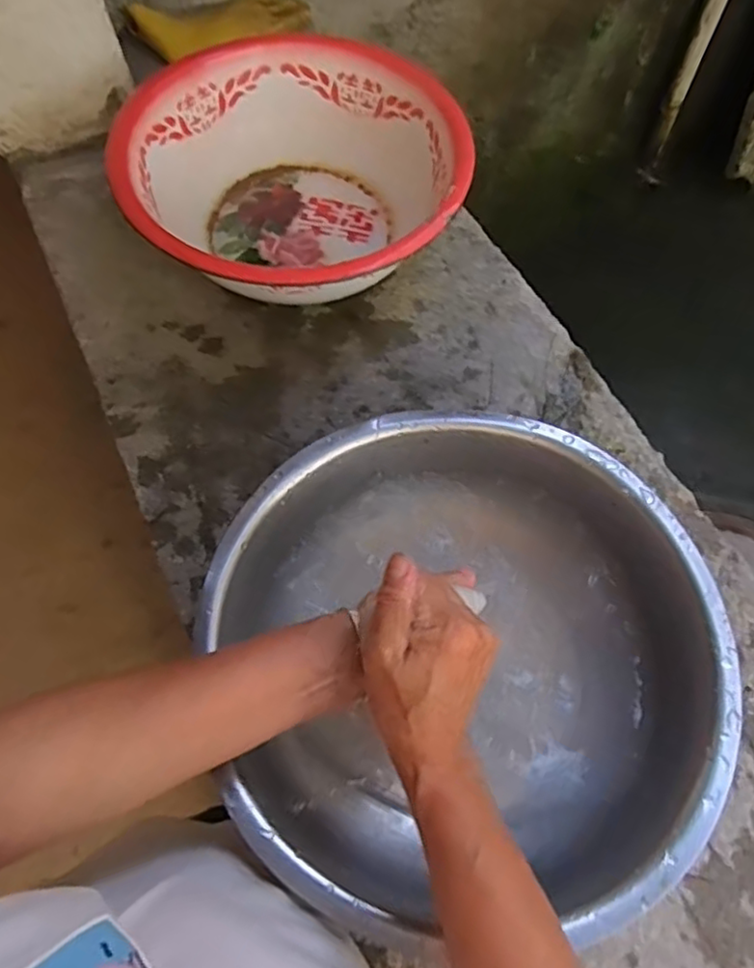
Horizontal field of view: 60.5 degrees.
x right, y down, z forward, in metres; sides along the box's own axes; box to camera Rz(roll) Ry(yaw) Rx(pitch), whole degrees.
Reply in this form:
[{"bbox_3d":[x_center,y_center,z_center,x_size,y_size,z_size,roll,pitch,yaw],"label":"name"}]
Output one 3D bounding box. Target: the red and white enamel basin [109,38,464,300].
[{"bbox_3d":[-0.086,-0.327,0.706,0.342,0.131,0.346,0,68,0],"label":"red and white enamel basin"}]

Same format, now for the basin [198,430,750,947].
[{"bbox_3d":[0.064,0.125,0.477,0.344,0.111,0.318,0,68,0],"label":"basin"}]

